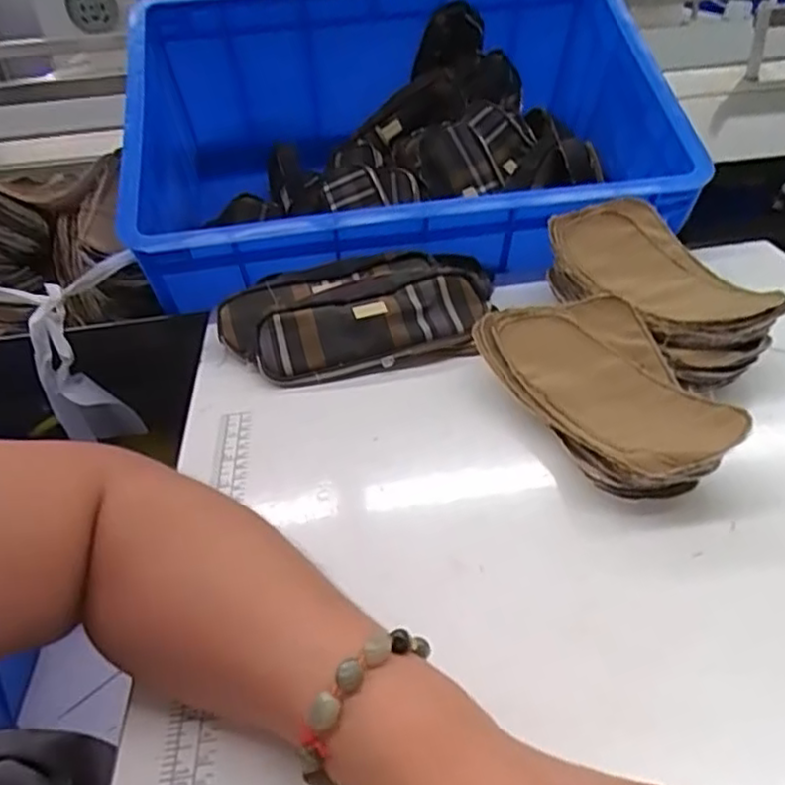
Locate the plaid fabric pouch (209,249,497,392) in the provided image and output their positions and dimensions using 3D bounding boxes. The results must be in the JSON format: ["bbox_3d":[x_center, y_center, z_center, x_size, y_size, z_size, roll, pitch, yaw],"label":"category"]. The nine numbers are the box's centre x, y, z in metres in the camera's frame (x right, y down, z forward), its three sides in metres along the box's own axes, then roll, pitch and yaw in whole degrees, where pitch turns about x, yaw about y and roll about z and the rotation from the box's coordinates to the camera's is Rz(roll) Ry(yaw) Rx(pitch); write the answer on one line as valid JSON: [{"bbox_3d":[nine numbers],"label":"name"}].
[{"bbox_3d":[-0.019,-0.067,0.550,0.228,0.050,0.118,-14,37,-13],"label":"plaid fabric pouch"}]

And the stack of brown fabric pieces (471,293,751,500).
[{"bbox_3d":[0.145,-0.001,0.455,0.113,0.038,0.197,-16,37,-16],"label":"stack of brown fabric pieces"}]

